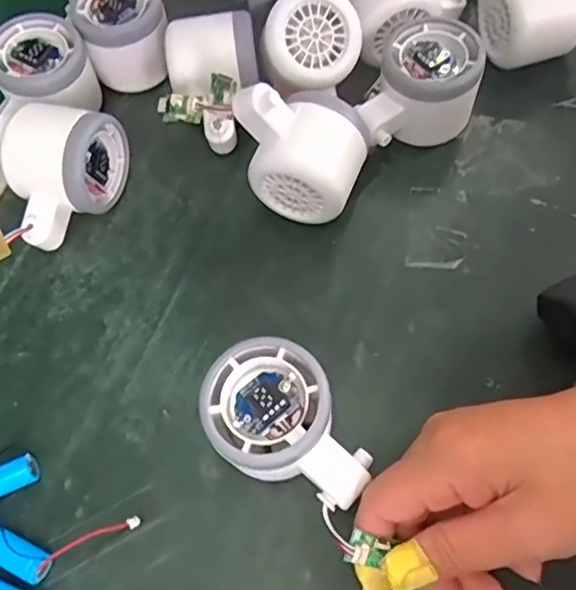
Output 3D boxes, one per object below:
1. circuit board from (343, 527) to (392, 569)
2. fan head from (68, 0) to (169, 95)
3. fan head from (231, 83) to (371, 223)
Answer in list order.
[{"bbox_3d":[0.034,0.111,0.249,0.017,0.010,0.012,16,67,11],"label":"circuit board"},{"bbox_3d":[-0.109,-0.173,0.395,0.058,0.056,0.067,-17,65,-5],"label":"fan head"},{"bbox_3d":[0.008,-0.081,0.329,0.067,0.078,0.049,19,67,12],"label":"fan head"}]

